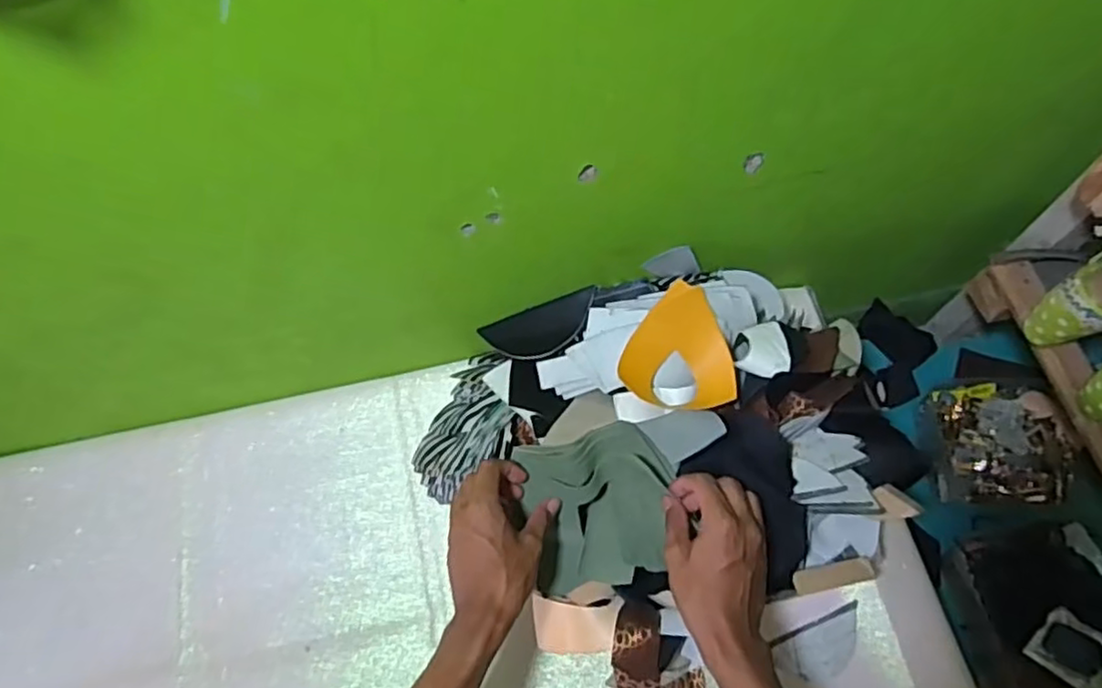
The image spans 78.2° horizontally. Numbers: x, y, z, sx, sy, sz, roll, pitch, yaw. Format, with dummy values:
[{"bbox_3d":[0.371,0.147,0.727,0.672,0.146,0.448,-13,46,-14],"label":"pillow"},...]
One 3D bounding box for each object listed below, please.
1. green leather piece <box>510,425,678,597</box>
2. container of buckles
[{"bbox_3d":[0.045,0.146,0.610,0.128,0.076,0.126,-12,66,-4],"label":"green leather piece"},{"bbox_3d":[0.563,0.126,0.863,0.156,0.074,0.161,2,66,2],"label":"container of buckles"}]

